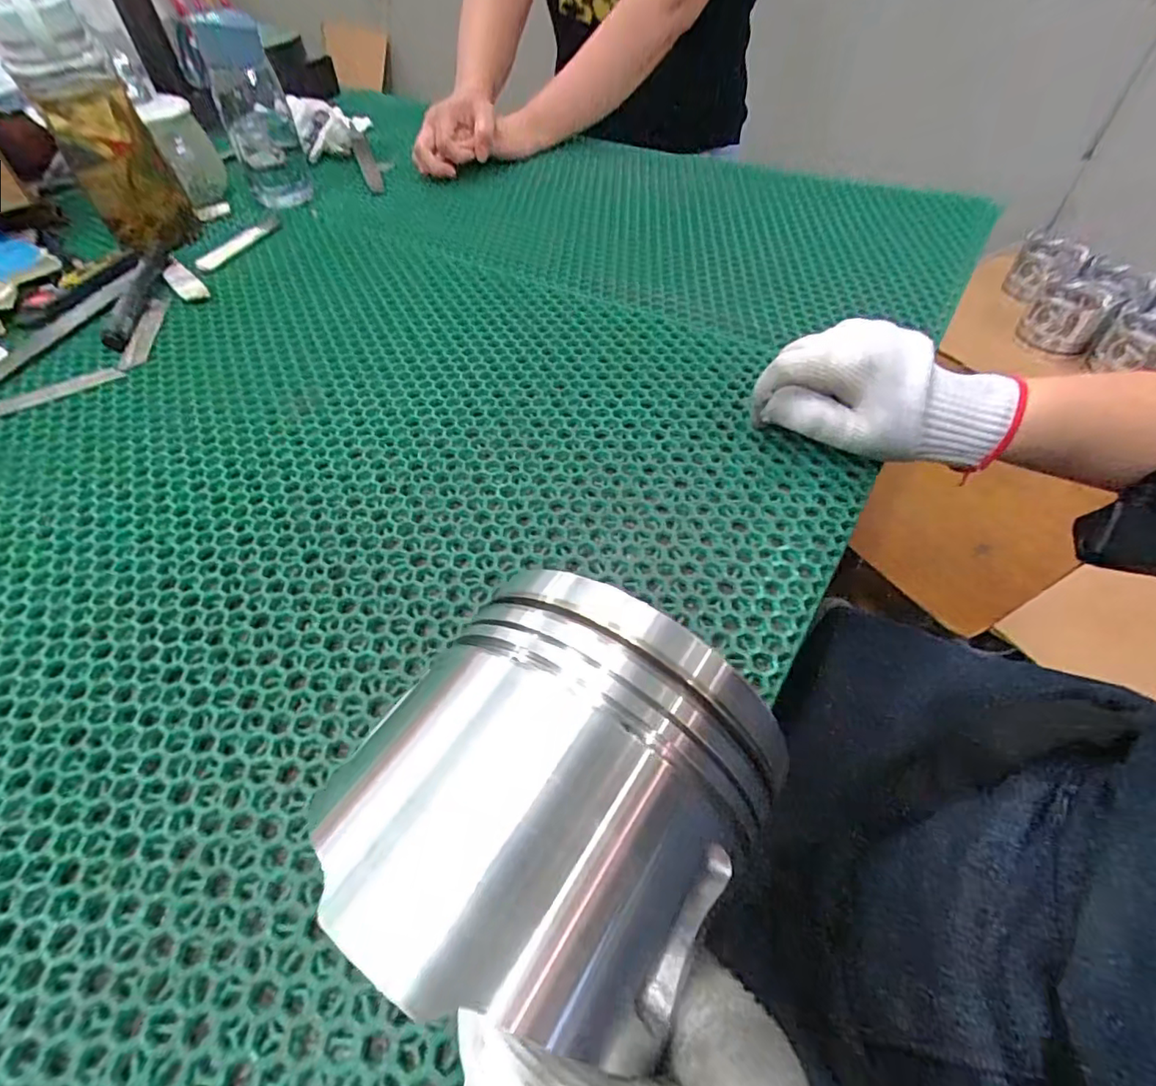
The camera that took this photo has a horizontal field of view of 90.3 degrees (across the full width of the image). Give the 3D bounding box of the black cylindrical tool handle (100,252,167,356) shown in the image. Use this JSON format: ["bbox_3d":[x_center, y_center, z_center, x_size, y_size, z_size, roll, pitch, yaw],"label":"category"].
[{"bbox_3d":[-0.364,-0.205,0.476,0.018,0.013,0.138,-9,52,-6],"label":"black cylindrical tool handle"}]

